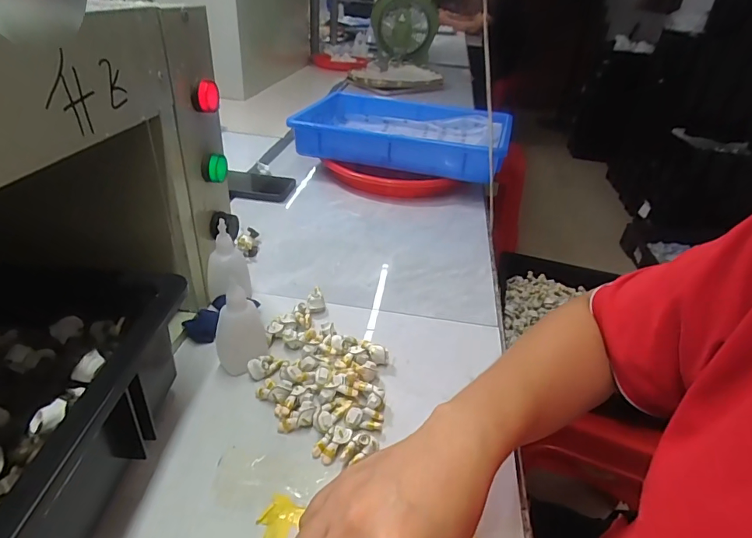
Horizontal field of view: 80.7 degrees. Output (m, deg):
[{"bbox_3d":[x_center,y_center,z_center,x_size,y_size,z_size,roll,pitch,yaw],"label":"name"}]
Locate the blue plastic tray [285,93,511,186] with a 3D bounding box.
[{"bbox_3d":[0.048,-0.251,0.818,0.363,0.068,0.256,13,34,12],"label":"blue plastic tray"}]

